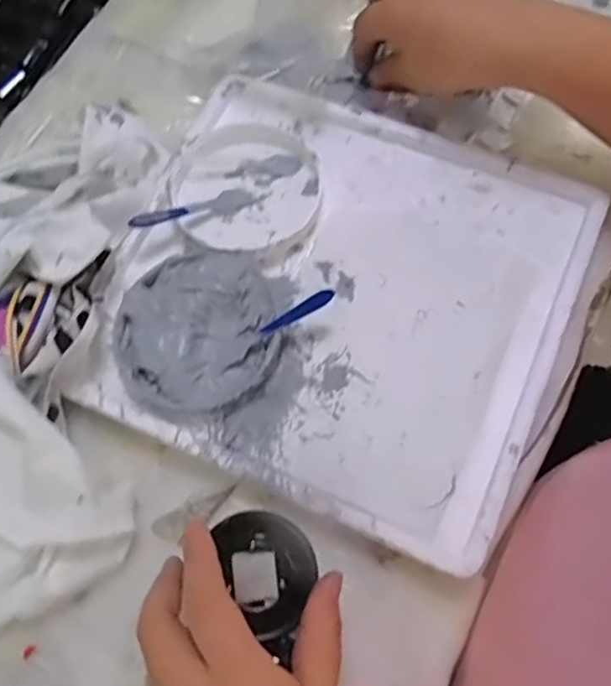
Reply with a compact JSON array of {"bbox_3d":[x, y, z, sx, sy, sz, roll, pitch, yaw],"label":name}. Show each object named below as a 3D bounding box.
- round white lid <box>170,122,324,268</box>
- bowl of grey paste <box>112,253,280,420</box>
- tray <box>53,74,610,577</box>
[{"bbox_3d":[-0.039,-0.102,0.422,0.102,0.017,0.095,-1,71,4],"label":"round white lid"},{"bbox_3d":[-0.066,-0.008,0.381,0.096,0.012,0.096,-10,70,0],"label":"bowl of grey paste"},{"bbox_3d":[0.018,-0.035,0.391,0.267,0.026,0.250,23,74,11],"label":"tray"}]

